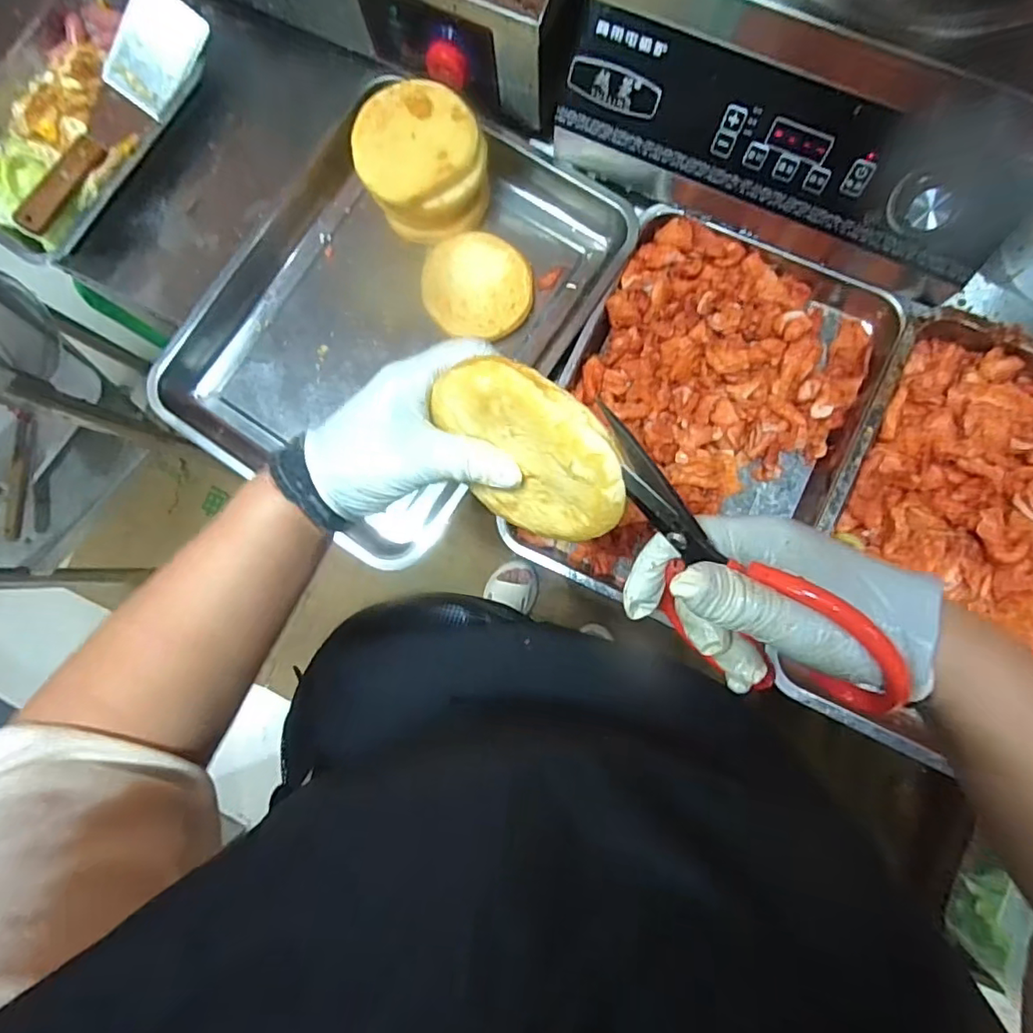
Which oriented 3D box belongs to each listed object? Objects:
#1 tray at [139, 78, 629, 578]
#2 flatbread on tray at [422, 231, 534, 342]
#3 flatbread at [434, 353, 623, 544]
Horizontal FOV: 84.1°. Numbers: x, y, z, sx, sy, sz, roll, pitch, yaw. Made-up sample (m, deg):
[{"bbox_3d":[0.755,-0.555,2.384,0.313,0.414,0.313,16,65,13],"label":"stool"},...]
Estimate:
[{"bbox_3d":[-0.123,-0.213,0.576,0.350,0.092,0.418,32,87,6],"label":"tray"},{"bbox_3d":[-0.040,-0.234,0.591,0.113,0.028,0.108,0,84,3],"label":"flatbread on tray"},{"bbox_3d":[0.008,-0.030,0.289,0.095,0.103,0.011,13,50,36],"label":"flatbread"}]

